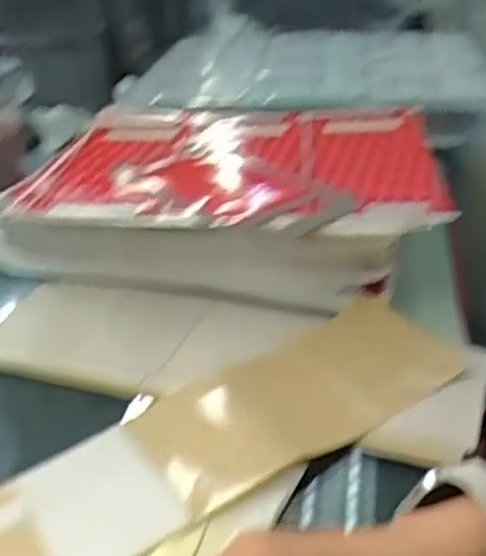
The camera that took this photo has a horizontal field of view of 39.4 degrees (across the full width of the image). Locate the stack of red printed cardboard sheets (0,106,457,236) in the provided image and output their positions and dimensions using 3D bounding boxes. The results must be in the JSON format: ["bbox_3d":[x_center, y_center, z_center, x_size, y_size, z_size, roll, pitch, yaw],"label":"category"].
[{"bbox_3d":[-0.001,-0.075,0.556,0.322,0.058,0.255,4,33,11],"label":"stack of red printed cardboard sheets"}]

